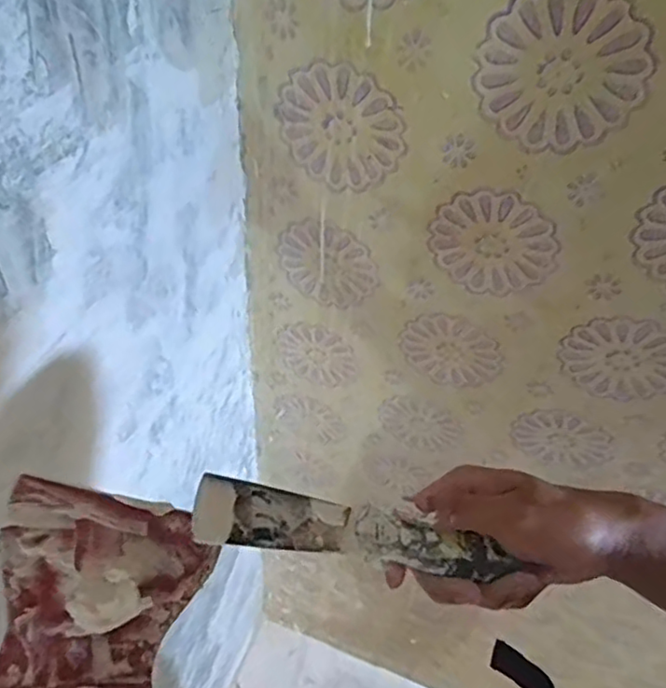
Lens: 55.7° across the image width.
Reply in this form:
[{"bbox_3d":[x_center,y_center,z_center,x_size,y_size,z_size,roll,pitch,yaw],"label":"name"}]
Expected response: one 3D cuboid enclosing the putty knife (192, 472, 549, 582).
[{"bbox_3d":[0.015,0.105,0.350,0.179,0.015,0.036,13,53,-7],"label":"putty knife"}]

